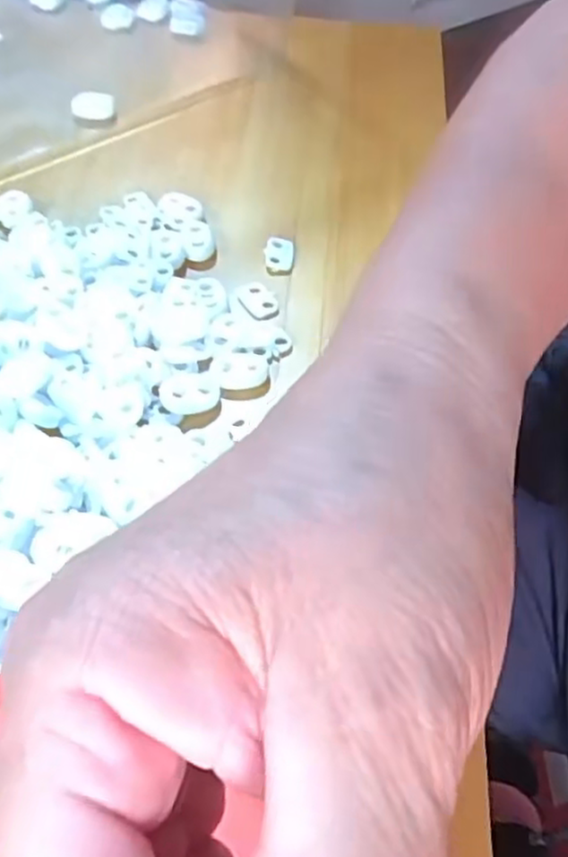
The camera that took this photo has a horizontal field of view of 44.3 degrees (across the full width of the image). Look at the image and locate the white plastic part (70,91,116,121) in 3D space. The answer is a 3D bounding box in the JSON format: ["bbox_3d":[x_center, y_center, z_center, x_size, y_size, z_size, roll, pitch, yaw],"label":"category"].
[{"bbox_3d":[-0.101,-0.173,0.372,0.023,0.006,0.022,-6,53,-7],"label":"white plastic part"}]

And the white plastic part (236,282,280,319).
[{"bbox_3d":[-0.011,-0.054,0.289,0.015,0.004,0.022,-24,57,-19],"label":"white plastic part"}]

